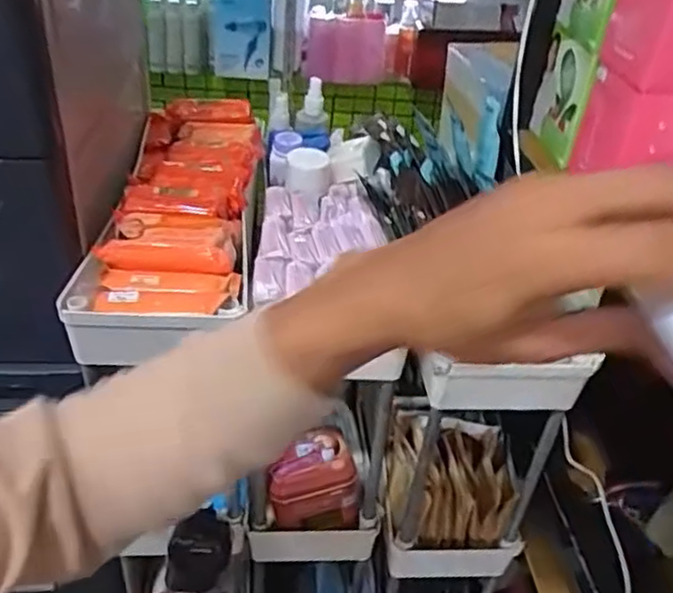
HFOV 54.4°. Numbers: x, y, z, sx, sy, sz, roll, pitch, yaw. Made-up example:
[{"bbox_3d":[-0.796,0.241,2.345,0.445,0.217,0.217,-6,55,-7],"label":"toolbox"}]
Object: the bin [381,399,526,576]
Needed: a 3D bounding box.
[{"bbox_3d":[0.122,0.196,0.699,0.132,0.142,0.135,6,35,1],"label":"bin"}]

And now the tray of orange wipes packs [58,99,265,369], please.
[{"bbox_3d":[-0.146,-0.091,0.639,0.133,0.066,0.405,1,35,-5],"label":"tray of orange wipes packs"}]

